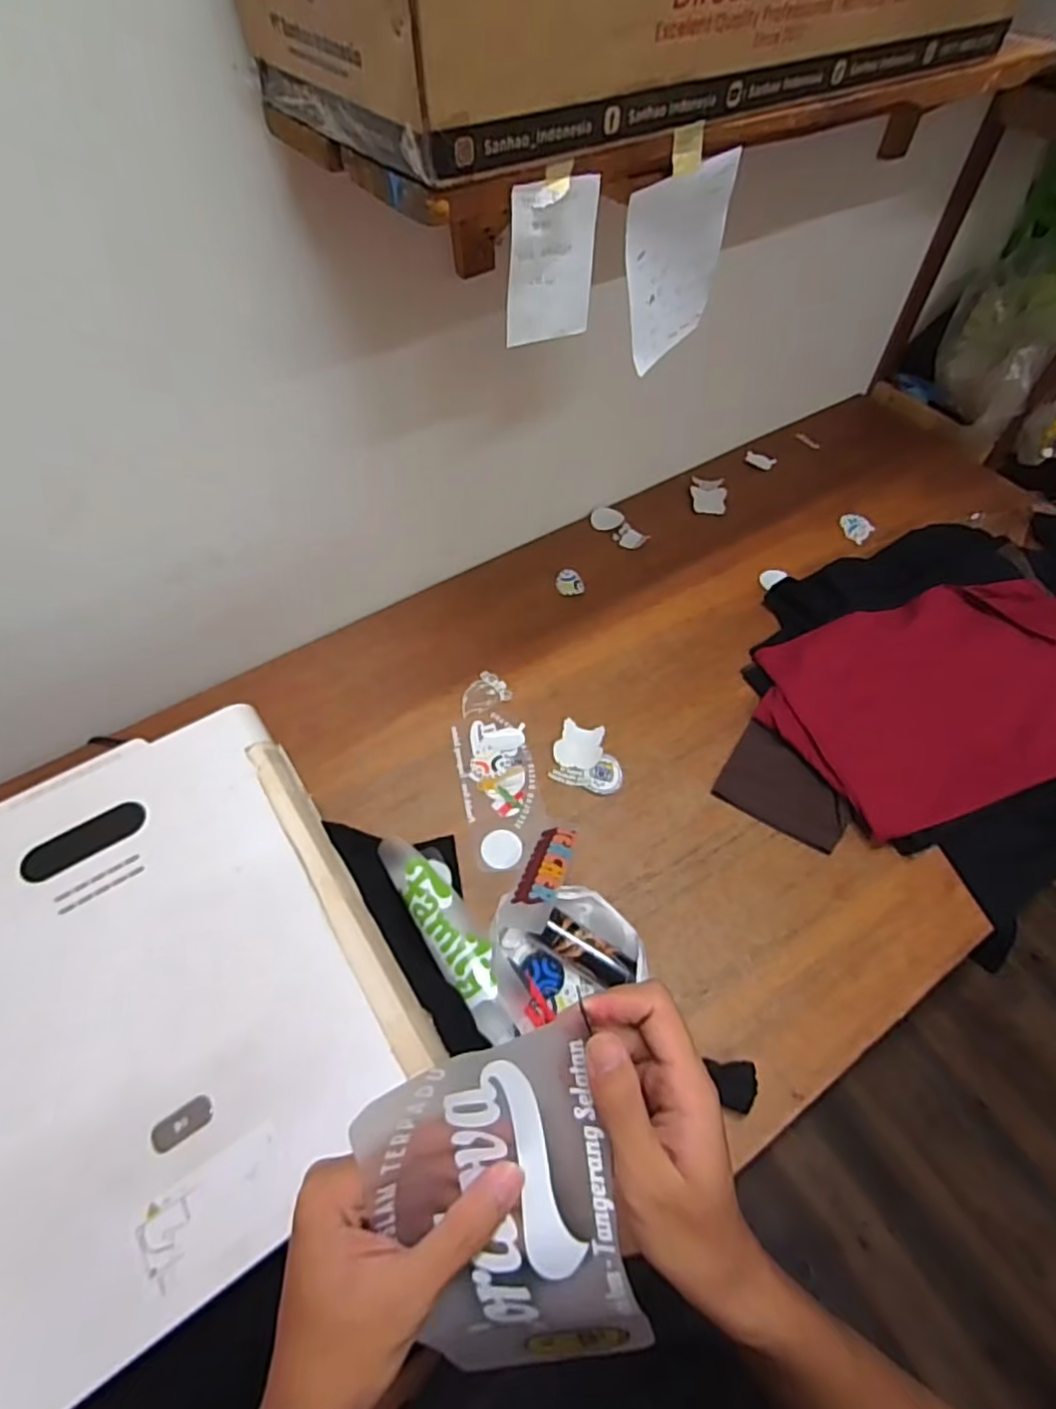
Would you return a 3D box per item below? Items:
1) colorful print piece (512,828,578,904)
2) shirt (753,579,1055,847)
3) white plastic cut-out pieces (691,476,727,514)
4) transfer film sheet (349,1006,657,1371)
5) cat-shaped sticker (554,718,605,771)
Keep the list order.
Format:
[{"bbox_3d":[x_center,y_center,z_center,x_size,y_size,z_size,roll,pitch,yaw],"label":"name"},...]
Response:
[{"bbox_3d":[0.025,0.204,0.817,0.049,0.009,0.139,20,36,12],"label":"colorful print piece"},{"bbox_3d":[0.626,-0.014,0.957,0.510,0.079,0.313,-15,58,-10],"label":"shirt"},{"bbox_3d":[0.354,-0.407,1.262,0.067,0.006,0.099,7,59,2],"label":"white plastic cut-out pieces"},{"bbox_3d":[-0.010,0.225,0.282,0.098,0.023,0.153,-12,94,-5],"label":"transfer film sheet"},{"bbox_3d":[0.076,0.060,0.944,0.068,0.004,0.075,14,59,13],"label":"cat-shaped sticker"}]

